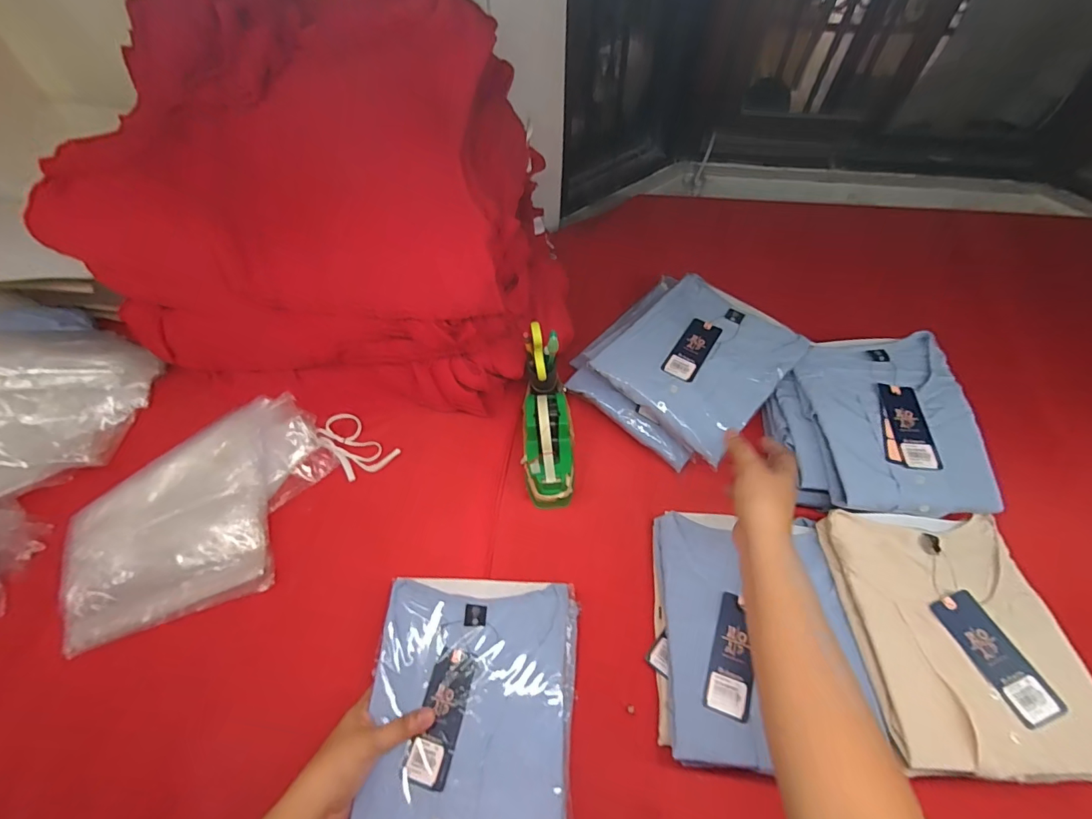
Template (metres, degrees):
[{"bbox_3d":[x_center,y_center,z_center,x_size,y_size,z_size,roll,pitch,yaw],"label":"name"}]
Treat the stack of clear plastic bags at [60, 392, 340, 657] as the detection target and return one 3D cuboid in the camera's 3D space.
[{"bbox_3d":[-0.467,0.151,0.630,0.357,0.041,0.256,-36,63,-20],"label":"stack of clear plastic bags"}]

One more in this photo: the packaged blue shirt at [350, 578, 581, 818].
[{"bbox_3d":[-0.078,0.316,0.492,0.213,0.036,0.251,2,57,2],"label":"packaged blue shirt"}]

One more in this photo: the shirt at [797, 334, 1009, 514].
[{"bbox_3d":[0.452,0.008,0.611,0.195,0.039,0.252,0,57,1],"label":"shirt"}]

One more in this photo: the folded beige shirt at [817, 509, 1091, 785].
[{"bbox_3d":[0.443,0.238,0.497,0.207,0.032,0.249,2,57,2],"label":"folded beige shirt"}]

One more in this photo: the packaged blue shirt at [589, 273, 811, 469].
[{"bbox_3d":[0.222,-0.080,0.666,0.213,0.028,0.253,37,65,22],"label":"packaged blue shirt"}]

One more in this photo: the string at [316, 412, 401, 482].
[{"bbox_3d":[-0.290,0.052,0.692,0.123,0.020,0.072,35,64,21],"label":"string"}]

